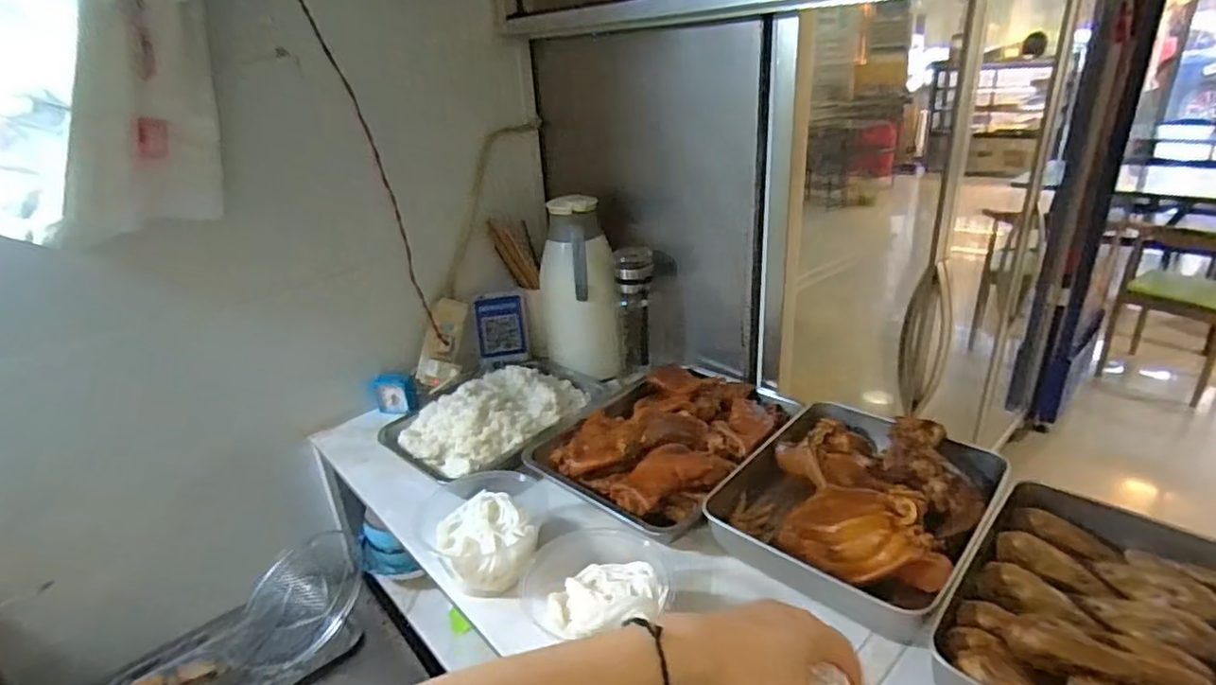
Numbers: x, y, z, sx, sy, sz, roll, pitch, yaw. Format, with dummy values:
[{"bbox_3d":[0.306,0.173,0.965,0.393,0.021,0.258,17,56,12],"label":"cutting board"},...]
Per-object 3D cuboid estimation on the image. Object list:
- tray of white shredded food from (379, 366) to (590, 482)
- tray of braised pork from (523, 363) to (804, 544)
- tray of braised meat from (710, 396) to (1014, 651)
[{"bbox_3d":[-0.175,0.092,0.937,0.214,0.055,0.287,15,32,36],"label":"tray of white shredded food"},{"bbox_3d":[0.085,0.116,0.863,0.260,0.069,0.336,18,34,39],"label":"tray of braised pork"},{"bbox_3d":[0.291,0.176,0.719,0.246,0.070,0.294,20,35,41],"label":"tray of braised meat"}]

